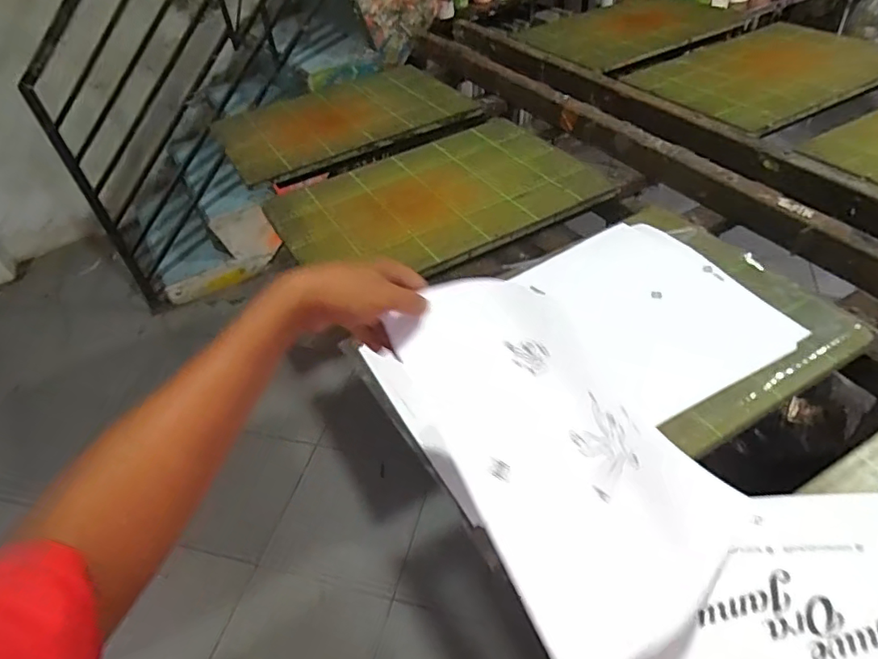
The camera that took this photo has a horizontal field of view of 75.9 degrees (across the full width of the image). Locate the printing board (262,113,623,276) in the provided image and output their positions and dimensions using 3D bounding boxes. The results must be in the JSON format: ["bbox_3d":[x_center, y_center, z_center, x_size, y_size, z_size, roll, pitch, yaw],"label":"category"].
[{"bbox_3d":[-0.007,-0.264,1.101,0.581,0.016,0.417,-26,47,-19],"label":"printing board"}]

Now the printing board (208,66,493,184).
[{"bbox_3d":[-0.227,-0.521,1.387,0.576,0.044,0.393,-28,48,-20],"label":"printing board"}]

